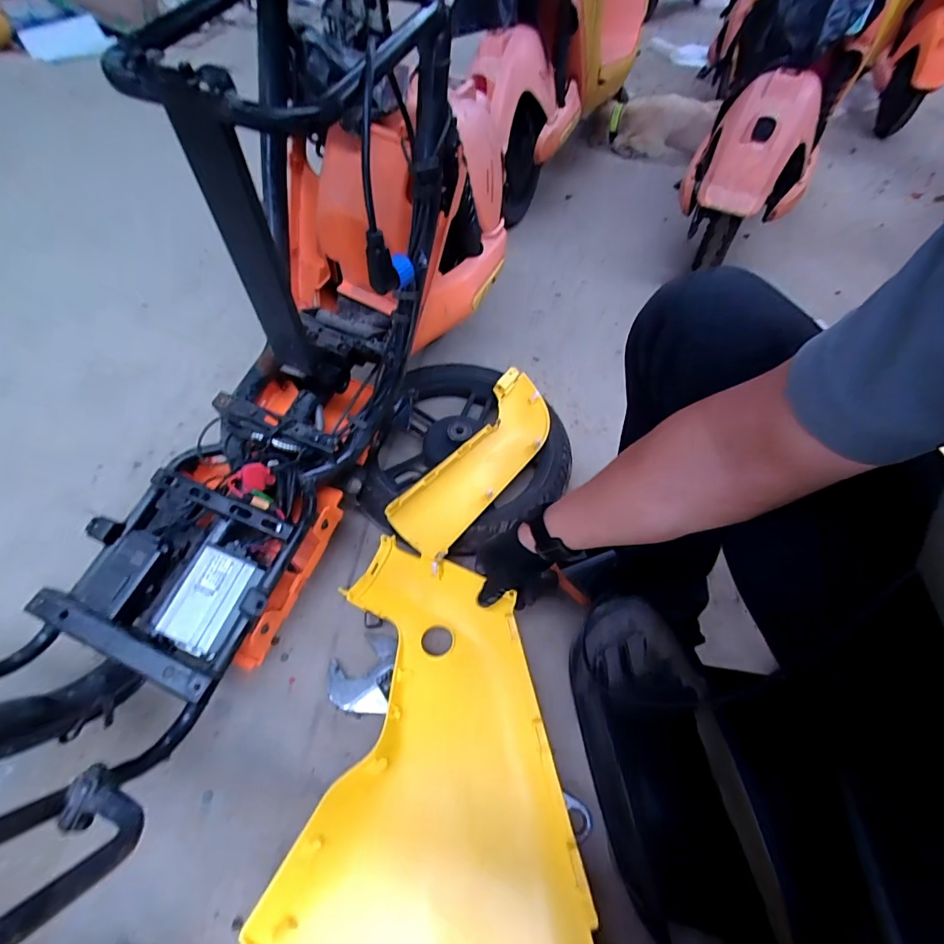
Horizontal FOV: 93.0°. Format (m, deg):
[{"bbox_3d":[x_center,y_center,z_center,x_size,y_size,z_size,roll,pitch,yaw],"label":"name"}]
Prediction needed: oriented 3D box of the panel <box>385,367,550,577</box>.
[{"bbox_3d":[0.024,-0.028,0.716,0.118,0.037,0.394,25,56,16],"label":"panel"}]

